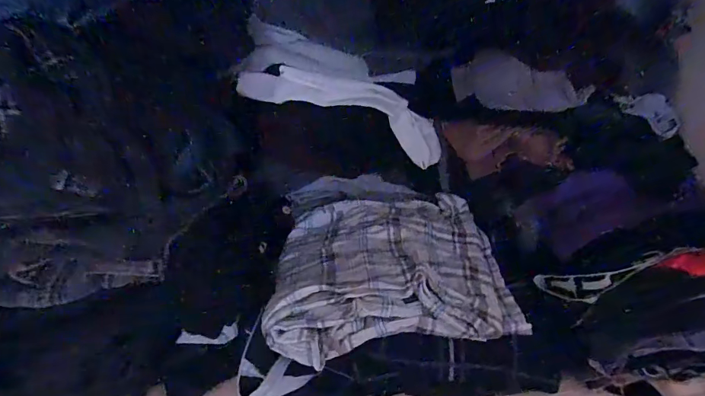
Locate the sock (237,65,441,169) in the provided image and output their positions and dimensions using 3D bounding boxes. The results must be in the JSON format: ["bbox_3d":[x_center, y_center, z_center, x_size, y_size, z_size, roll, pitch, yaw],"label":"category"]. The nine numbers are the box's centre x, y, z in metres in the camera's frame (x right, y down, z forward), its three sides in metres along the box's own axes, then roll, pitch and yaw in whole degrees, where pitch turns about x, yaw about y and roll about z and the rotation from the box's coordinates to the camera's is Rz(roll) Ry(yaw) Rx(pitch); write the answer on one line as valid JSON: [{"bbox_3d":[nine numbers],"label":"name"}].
[{"bbox_3d":[-0.008,-0.116,0.537,0.260,0.065,0.040,19,25,-3],"label":"sock"}]

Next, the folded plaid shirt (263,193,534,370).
[{"bbox_3d":[0.036,0.067,0.460,0.237,0.050,0.220,-5,24,-1],"label":"folded plaid shirt"}]

